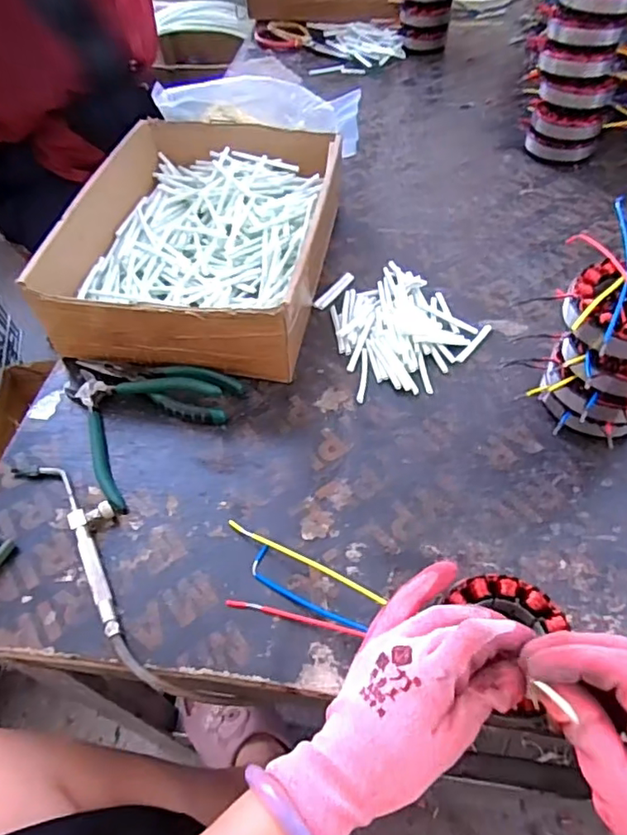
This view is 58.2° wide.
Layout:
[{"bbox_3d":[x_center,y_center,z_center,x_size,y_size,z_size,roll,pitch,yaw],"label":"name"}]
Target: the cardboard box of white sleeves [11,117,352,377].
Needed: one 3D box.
[{"bbox_3d":[-0.125,-0.194,0.604,0.269,0.092,0.331,8,53,9],"label":"cardboard box of white sleeves"}]

